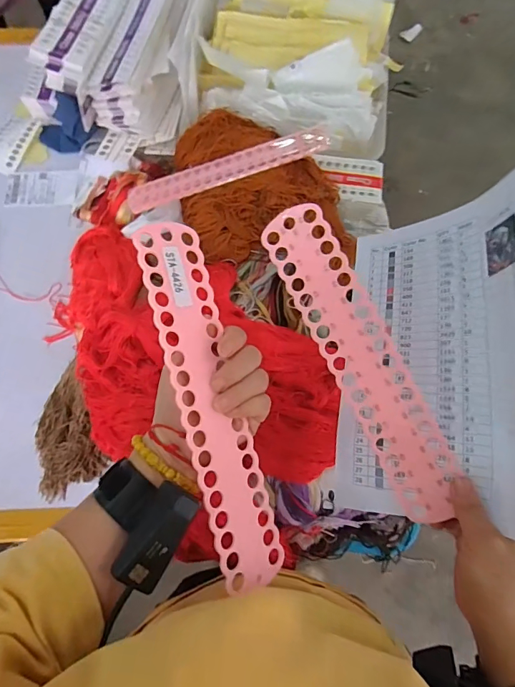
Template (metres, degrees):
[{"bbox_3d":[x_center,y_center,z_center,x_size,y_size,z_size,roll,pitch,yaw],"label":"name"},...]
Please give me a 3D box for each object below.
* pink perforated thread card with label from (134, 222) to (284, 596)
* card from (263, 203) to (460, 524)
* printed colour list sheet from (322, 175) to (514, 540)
[{"bbox_3d":[-0.036,0.046,0.335,0.056,0.006,0.287,-14,88,-37],"label":"pink perforated thread card with label"},{"bbox_3d":[0.093,0.014,0.371,0.058,0.011,0.293,-28,87,17],"label":"card"},{"bbox_3d":[0.165,0.007,0.382,0.053,0.206,0.299,14,74,-35],"label":"printed colour list sheet"}]

